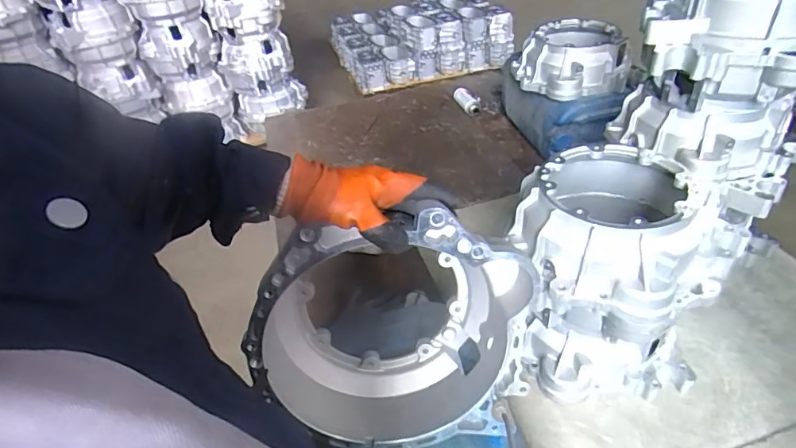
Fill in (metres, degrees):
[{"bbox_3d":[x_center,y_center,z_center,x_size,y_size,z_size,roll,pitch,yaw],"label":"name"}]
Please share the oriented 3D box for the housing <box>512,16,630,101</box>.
[{"bbox_3d":[0.502,-0.493,1.444,0.287,0.141,0.299,-3,39,5],"label":"housing"}]

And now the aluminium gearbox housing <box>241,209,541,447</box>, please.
[{"bbox_3d":[-0.003,0.131,0.605,0.321,0.329,0.161,-7,40,0],"label":"aluminium gearbox housing"}]

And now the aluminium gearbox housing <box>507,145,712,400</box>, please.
[{"bbox_3d":[0.376,0.085,0.898,0.301,0.378,0.350,-11,39,-5],"label":"aluminium gearbox housing"}]

